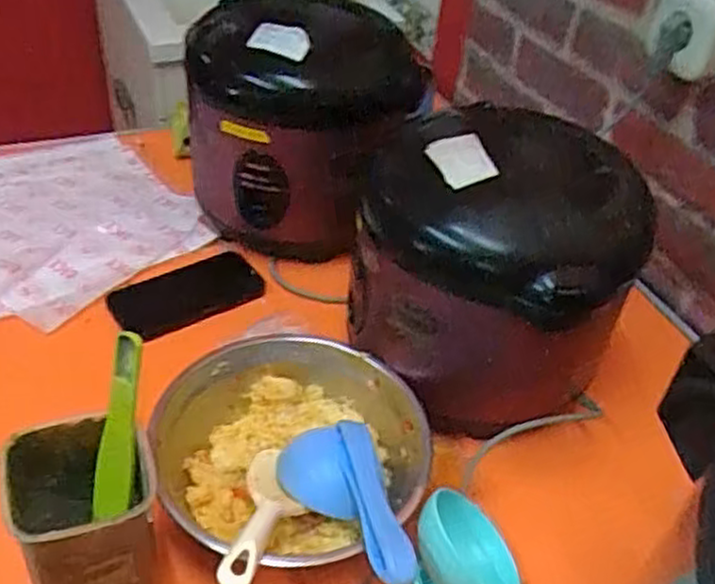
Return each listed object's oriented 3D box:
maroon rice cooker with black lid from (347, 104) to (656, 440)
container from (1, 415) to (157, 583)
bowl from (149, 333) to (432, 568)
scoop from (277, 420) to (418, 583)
[{"bbox_3d":[0.118,-0.027,0.689,0.221,0.224,0.242,4,42,-3],"label":"maroon rice cooker with black lid"},{"bbox_3d":[-0.193,0.176,0.542,0.087,0.155,0.094,-13,45,-21],"label":"container"},{"bbox_3d":[-0.054,0.141,0.658,0.223,0.069,0.208,4,42,-3],"label":"bowl"},{"bbox_3d":[-0.004,0.168,0.595,0.067,0.071,0.183,-16,26,-23],"label":"scoop"}]

